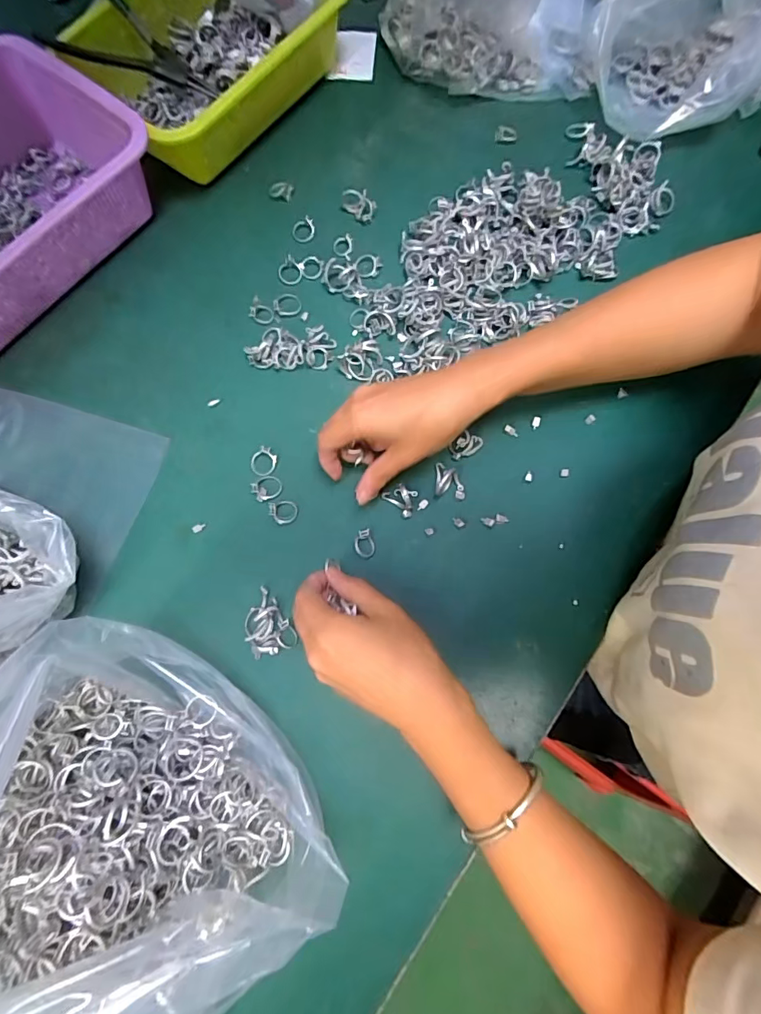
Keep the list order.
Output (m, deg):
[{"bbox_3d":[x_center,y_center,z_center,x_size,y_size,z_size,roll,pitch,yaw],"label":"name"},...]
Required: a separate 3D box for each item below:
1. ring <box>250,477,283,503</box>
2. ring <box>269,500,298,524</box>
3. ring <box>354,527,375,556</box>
[{"bbox_3d":[-0.094,-0.017,0.387,0.023,0.006,0.021,0,74,1],"label":"ring"},{"bbox_3d":[-0.078,0.004,0.381,0.022,0.007,0.020,0,74,1],"label":"ring"},{"bbox_3d":[-0.013,0.028,0.369,0.015,0.006,0.022,-15,74,-3],"label":"ring"}]

